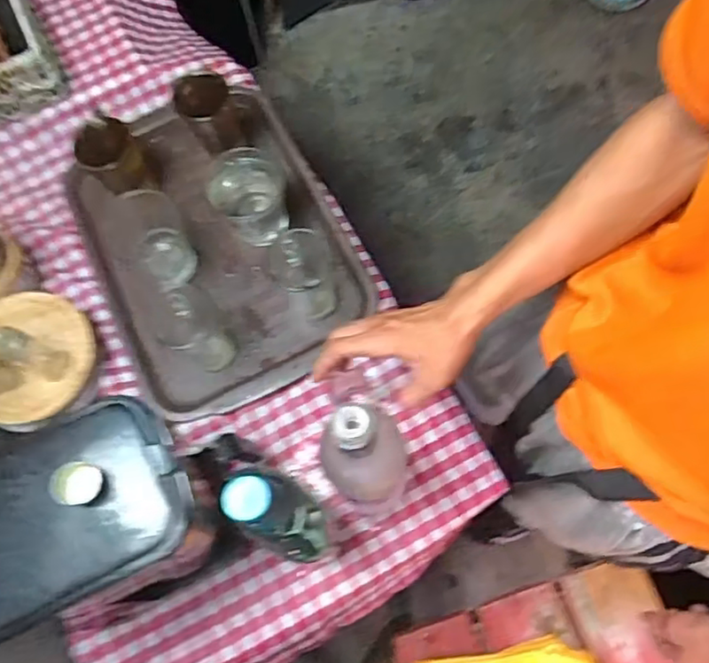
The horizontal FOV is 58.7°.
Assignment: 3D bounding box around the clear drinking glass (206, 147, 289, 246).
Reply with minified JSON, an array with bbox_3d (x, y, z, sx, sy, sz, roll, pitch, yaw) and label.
[{"bbox_3d":[-0.133,-0.165,0.782,0.088,0.090,0.096,-2,70,4],"label":"clear drinking glass"}]

